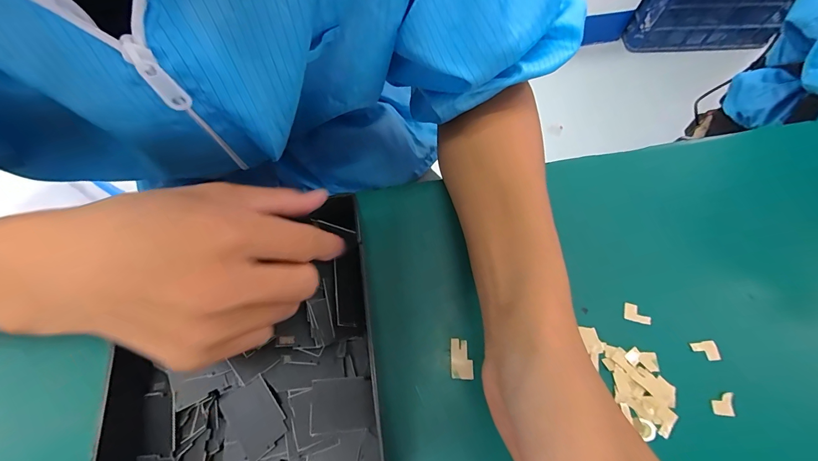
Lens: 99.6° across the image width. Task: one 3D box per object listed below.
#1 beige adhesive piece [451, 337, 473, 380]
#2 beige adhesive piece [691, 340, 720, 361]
[{"bbox_3d":[0.038,0.093,0.251,0.015,0.004,0.028,-1,69,2],"label":"beige adhesive piece"},{"bbox_3d":[0.213,0.086,0.248,0.016,0.004,0.013,-6,69,0],"label":"beige adhesive piece"}]

